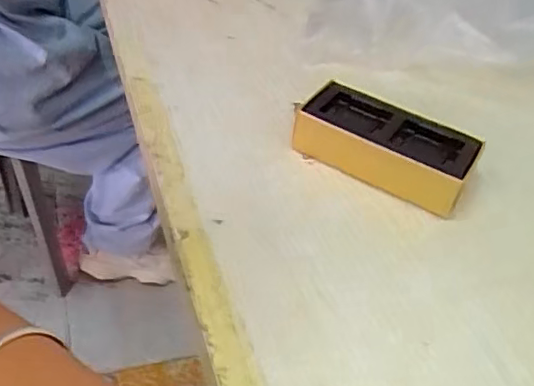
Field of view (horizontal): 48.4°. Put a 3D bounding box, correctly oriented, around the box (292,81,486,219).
[{"bbox_3d":[0.079,-0.032,0.397,0.112,0.034,0.054,26,45,19],"label":"box"}]

